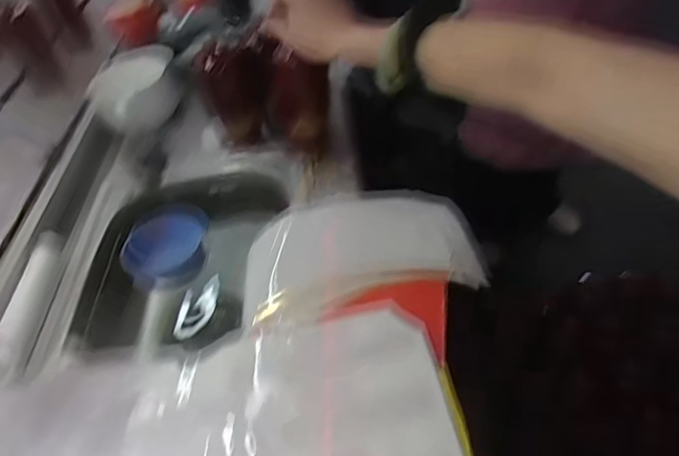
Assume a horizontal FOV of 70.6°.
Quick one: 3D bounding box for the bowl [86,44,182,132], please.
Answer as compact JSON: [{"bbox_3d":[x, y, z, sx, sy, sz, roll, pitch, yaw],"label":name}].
[{"bbox_3d":[-0.385,-0.262,0.913,0.159,0.101,0.159,-3,44,3],"label":"bowl"}]

